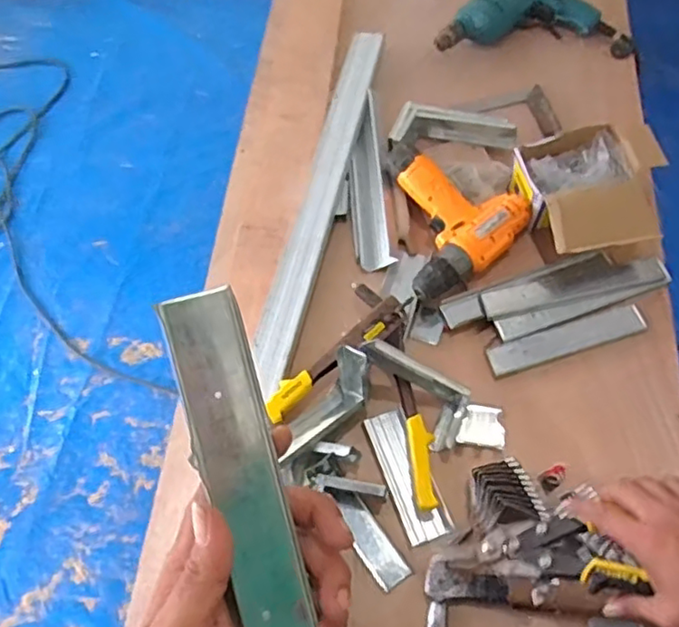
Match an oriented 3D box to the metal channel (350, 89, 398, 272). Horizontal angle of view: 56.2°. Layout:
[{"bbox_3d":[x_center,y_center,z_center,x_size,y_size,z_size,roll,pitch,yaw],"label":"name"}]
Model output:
[{"bbox_3d":[0.039,-0.190,0.909,0.050,0.031,0.284,-7,62,3],"label":"metal channel"}]

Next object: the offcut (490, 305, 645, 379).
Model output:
[{"bbox_3d":[0.278,0.031,0.780,0.193,0.017,0.038,-17,62,-3],"label":"offcut"}]

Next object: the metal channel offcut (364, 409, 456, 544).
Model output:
[{"bbox_3d":[0.075,0.178,0.716,0.048,0.021,0.151,-19,64,-7],"label":"metal channel offcut"}]

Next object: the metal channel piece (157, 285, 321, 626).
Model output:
[{"bbox_3d":[-0.044,0.100,0.321,0.036,0.012,0.223,-14,96,-5],"label":"metal channel piece"}]

